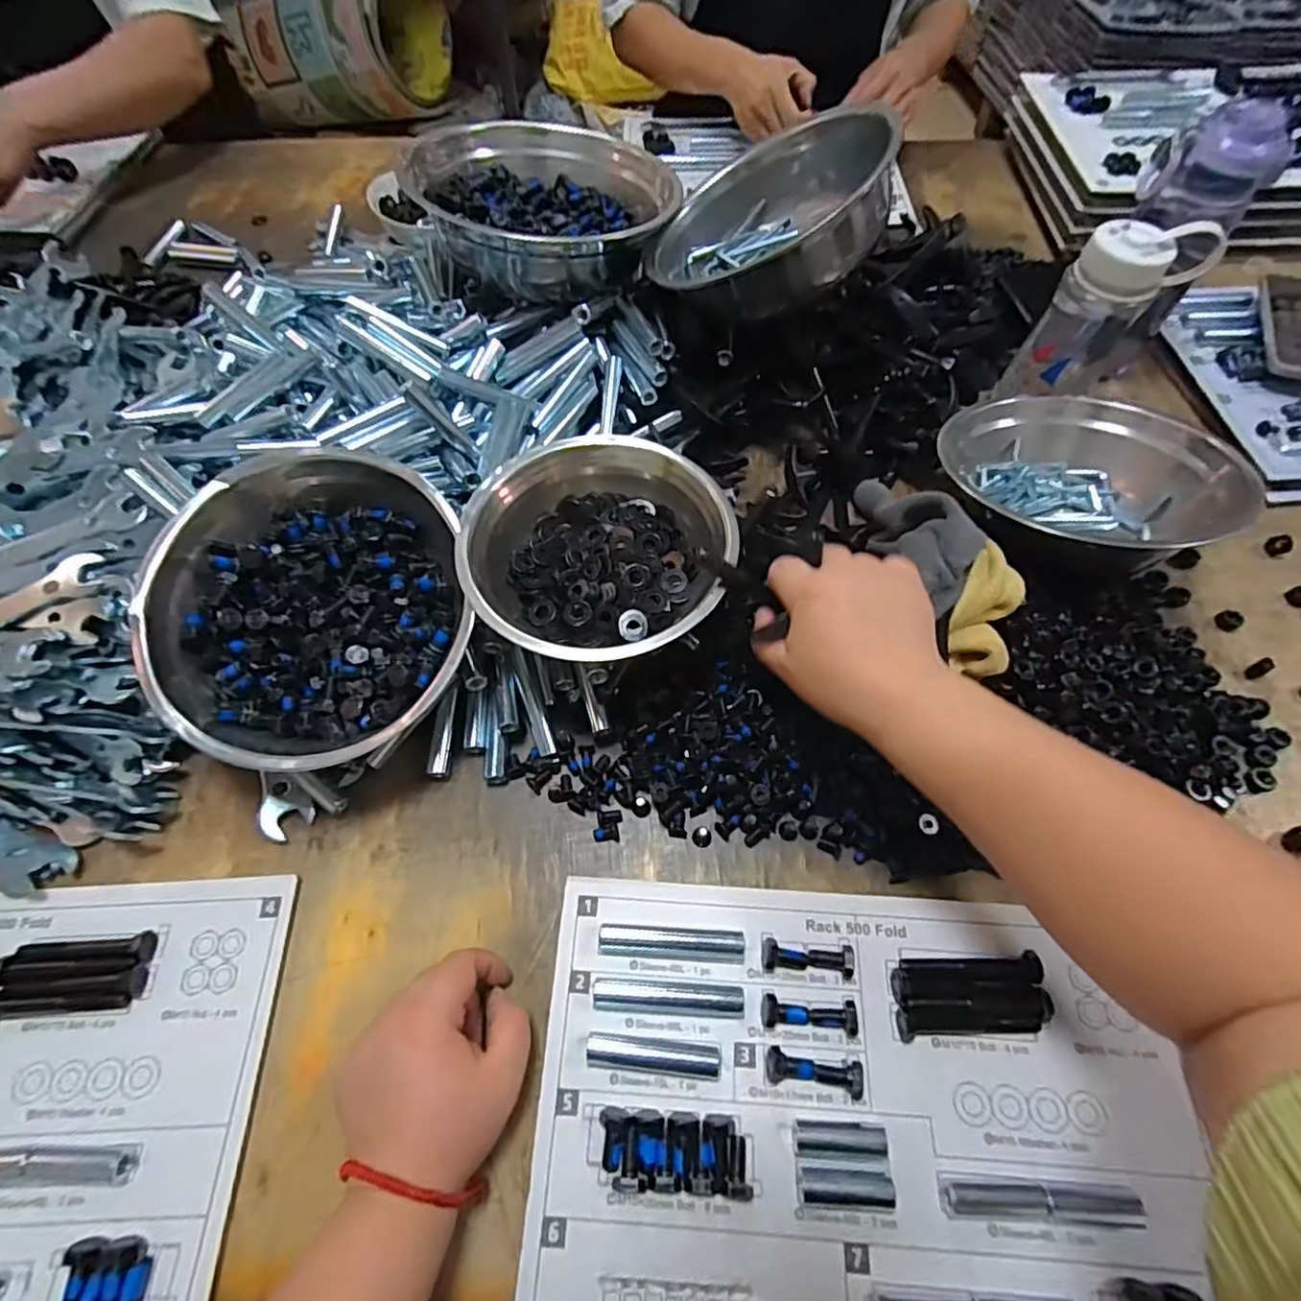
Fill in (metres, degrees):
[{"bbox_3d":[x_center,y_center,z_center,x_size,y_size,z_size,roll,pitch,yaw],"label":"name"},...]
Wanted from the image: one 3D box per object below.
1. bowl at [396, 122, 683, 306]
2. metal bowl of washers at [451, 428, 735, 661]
[{"bbox_3d":[-0.100,-0.415,0.598,0.215,0.079,0.186,-38,67,-22],"label":"bowl"},{"bbox_3d":[-0.039,-0.068,0.442,0.172,0.066,0.167,1,59,-2],"label":"metal bowl of washers"}]

